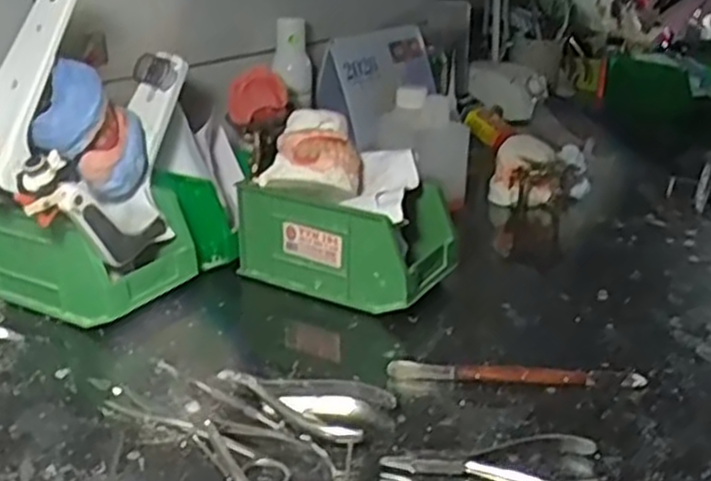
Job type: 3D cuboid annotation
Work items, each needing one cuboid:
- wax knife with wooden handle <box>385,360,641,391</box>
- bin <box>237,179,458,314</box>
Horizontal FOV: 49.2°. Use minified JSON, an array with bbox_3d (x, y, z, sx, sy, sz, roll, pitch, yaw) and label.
[{"bbox_3d":[0.110,0.093,0.536,0.172,0.012,0.017,3,23,3],"label":"wax knife with wooden handle"},{"bbox_3d":[-0.003,-0.005,0.677,0.171,0.084,0.101,15,26,29],"label":"bin"}]

